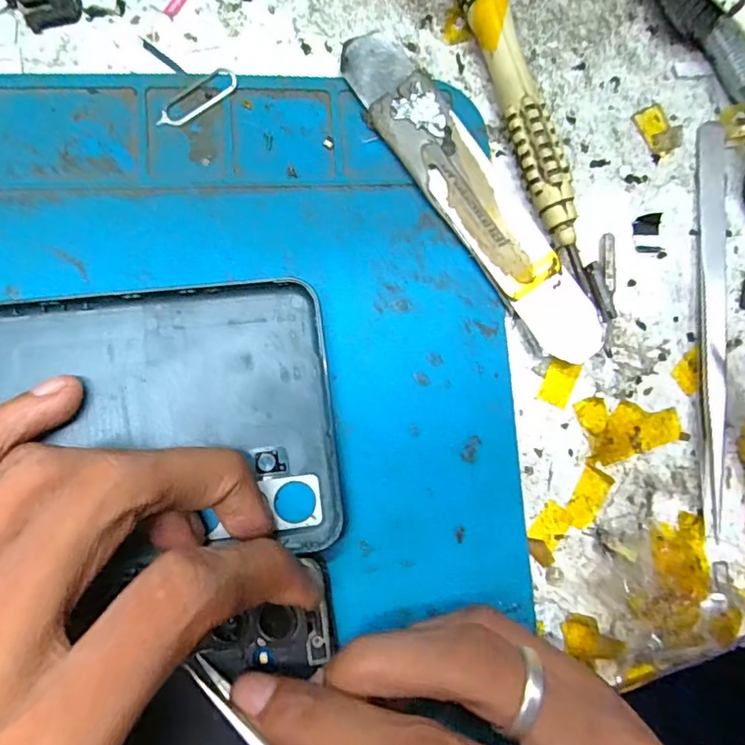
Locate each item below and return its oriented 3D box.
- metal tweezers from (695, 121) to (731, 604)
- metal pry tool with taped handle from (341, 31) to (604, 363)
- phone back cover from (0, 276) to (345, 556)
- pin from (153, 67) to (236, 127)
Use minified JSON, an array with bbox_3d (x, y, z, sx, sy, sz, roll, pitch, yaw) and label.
[{"bbox_3d":[0.108,-0.007,0.164,0.010,0.008,0.148,3,85,-7],"label":"metal tweezers"},{"bbox_3d":[0.030,-0.052,0.157,0.022,0.007,0.113,-36,91,-8],"label":"metal pry tool with taped handle"},{"bbox_3d":[-0.092,0.019,0.137,0.162,0.006,0.076,-9,87,-8],"label":"phone back cover"},{"bbox_3d":[-0.050,-0.078,0.151,0.026,0.004,0.008,-41,105,-3],"label":"pin"}]

